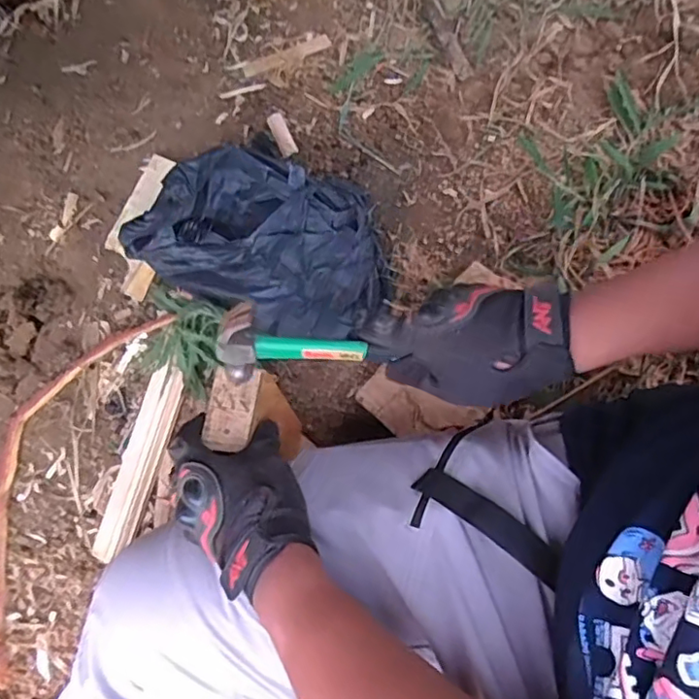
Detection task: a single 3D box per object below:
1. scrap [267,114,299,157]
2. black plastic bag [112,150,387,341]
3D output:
[{"bbox_3d":[-0.080,-0.255,0.699,0.019,0.014,0.049,-30,105,-14],"label":"scrap"},{"bbox_3d":[-0.078,-0.125,0.662,0.272,0.084,0.203,32,70,9],"label":"black plastic bag"}]

